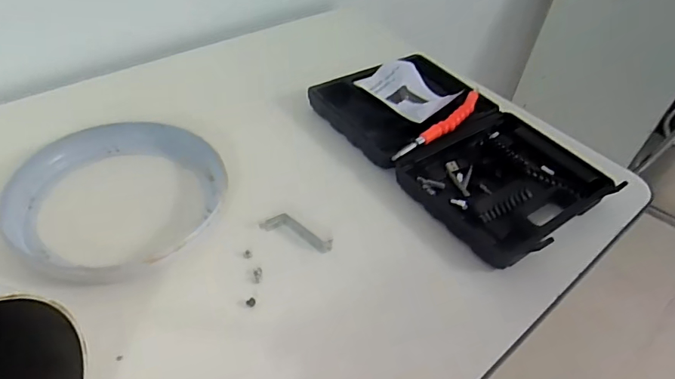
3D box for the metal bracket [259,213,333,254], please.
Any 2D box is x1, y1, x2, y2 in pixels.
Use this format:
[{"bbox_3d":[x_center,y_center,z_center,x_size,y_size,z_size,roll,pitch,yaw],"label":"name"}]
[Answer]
[{"bbox_3d":[-0.039,0.041,0.498,0.074,0.009,0.023,18,45,13],"label":"metal bracket"}]

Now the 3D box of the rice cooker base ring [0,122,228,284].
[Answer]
[{"bbox_3d":[-0.217,0.003,0.499,0.186,0.033,0.206,36,51,28],"label":"rice cooker base ring"}]

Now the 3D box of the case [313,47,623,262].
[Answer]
[{"bbox_3d":[0.142,-0.063,0.600,0.196,0.035,0.329,-26,52,-29],"label":"case"}]

